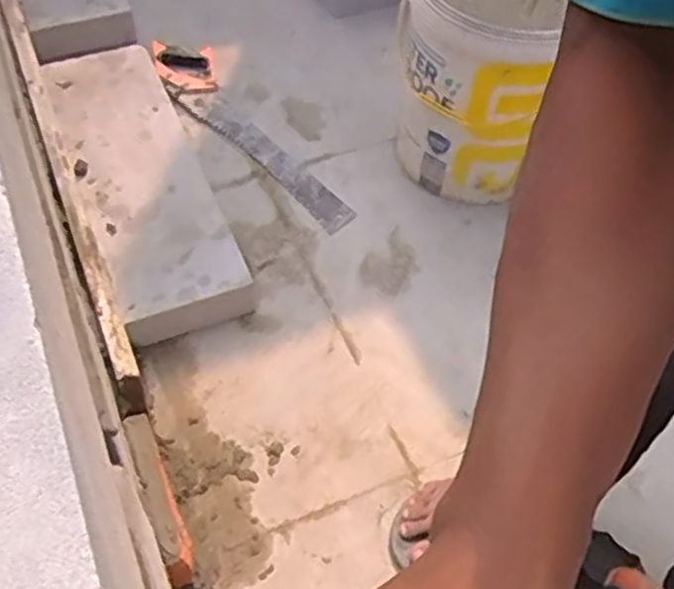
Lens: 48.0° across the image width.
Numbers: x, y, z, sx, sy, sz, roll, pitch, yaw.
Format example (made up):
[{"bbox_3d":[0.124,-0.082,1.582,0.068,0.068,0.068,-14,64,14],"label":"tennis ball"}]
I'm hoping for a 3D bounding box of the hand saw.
[{"bbox_3d":[-0.175,-0.305,1.383,0.136,0.037,0.559,-31,62,-22],"label":"hand saw"}]

